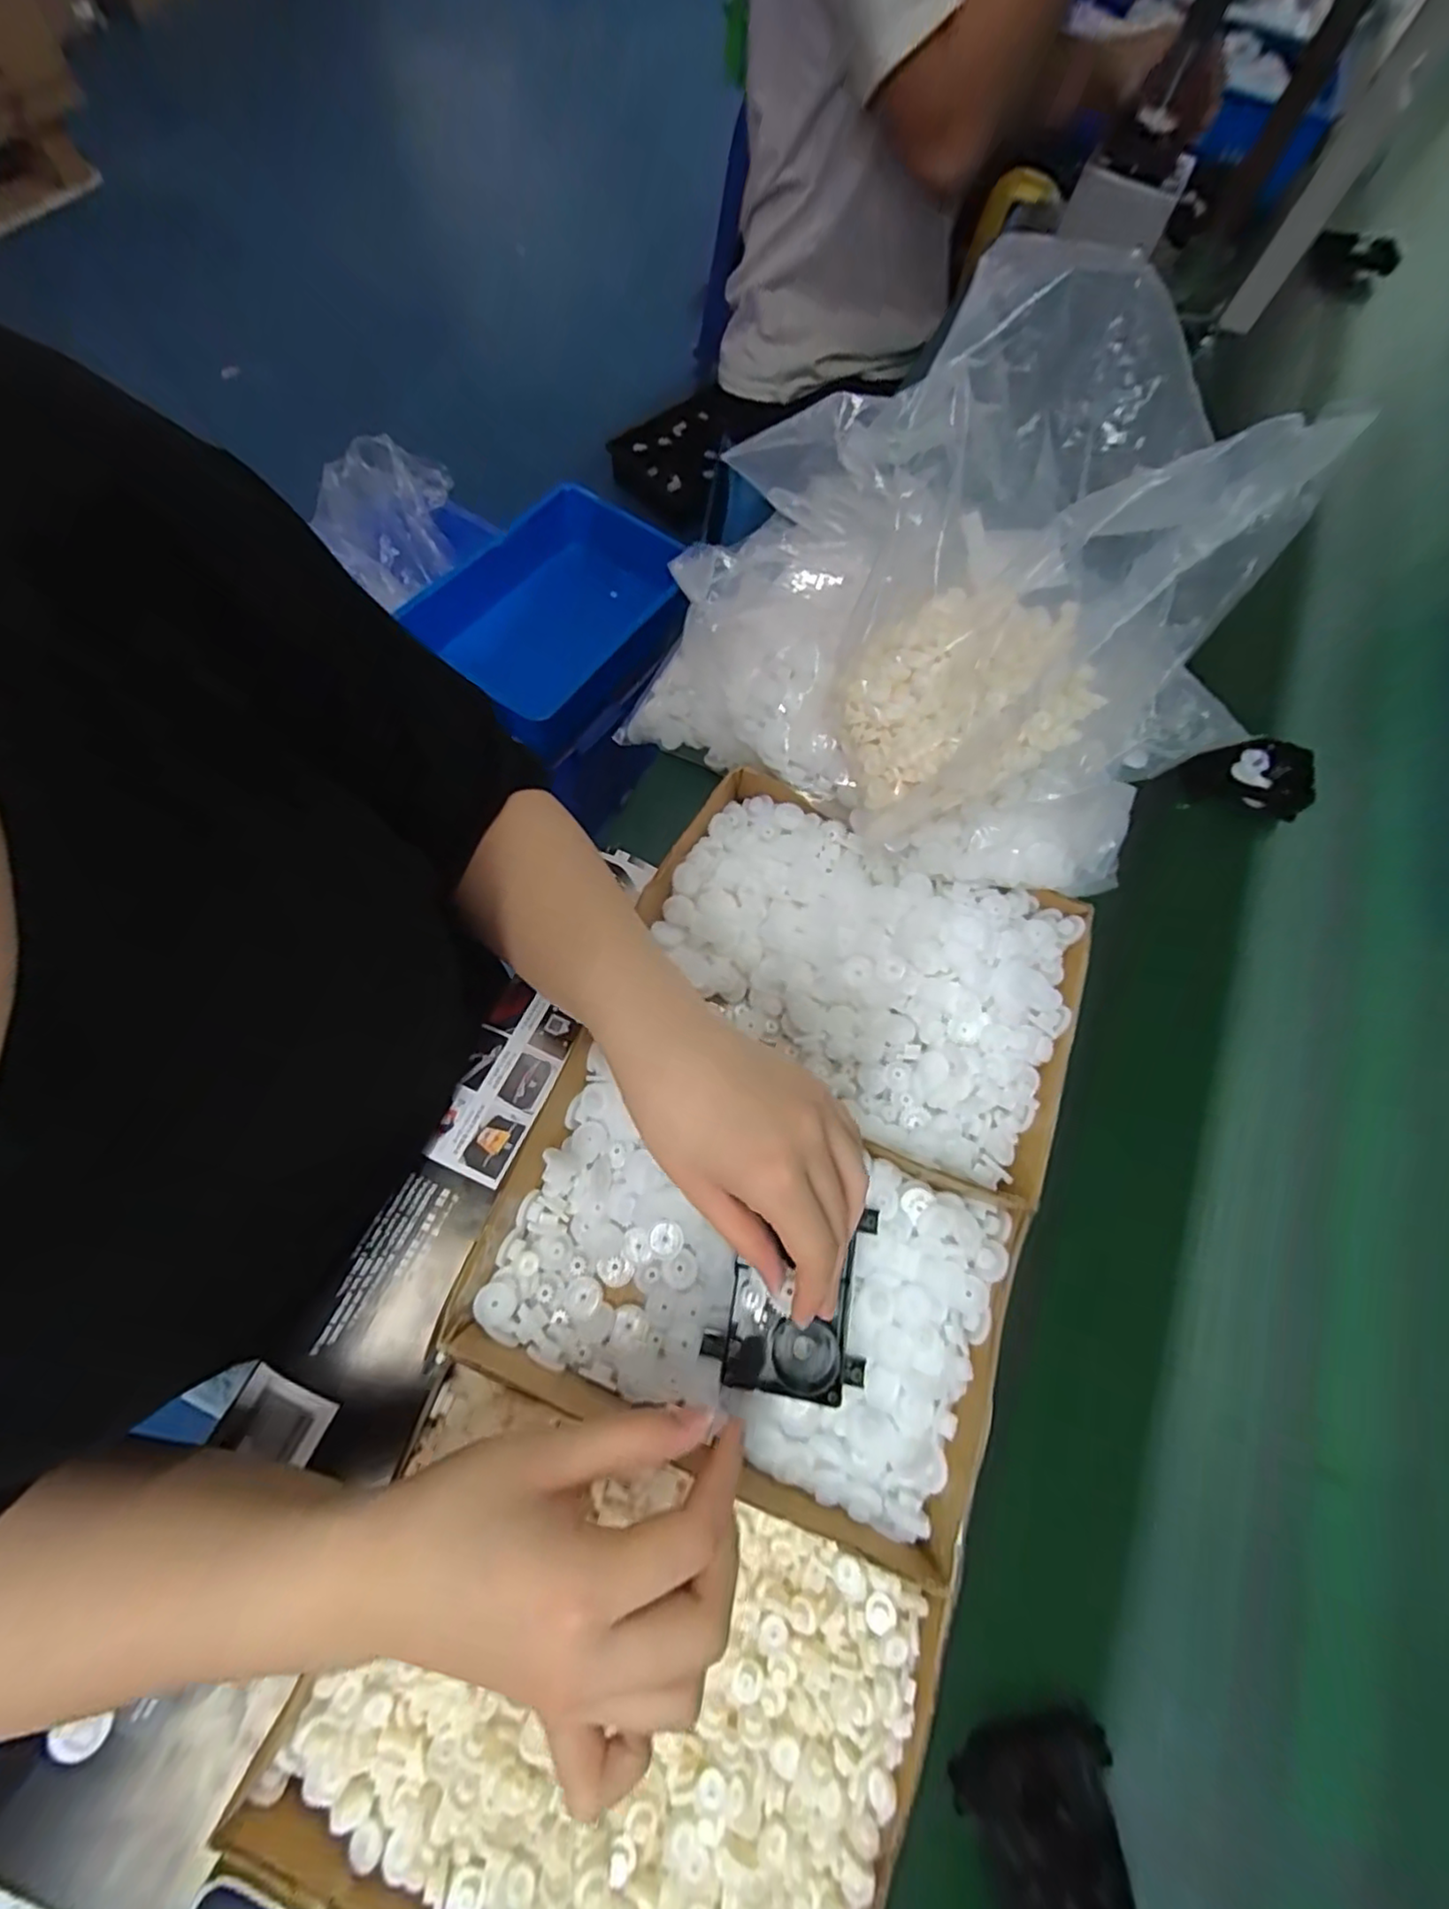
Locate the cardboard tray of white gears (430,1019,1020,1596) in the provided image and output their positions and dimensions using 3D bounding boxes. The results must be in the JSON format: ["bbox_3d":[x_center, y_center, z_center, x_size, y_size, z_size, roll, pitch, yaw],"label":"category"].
[{"bbox_3d":[0.011,0.171,0.343,0.265,0.042,0.172,22,68,1],"label":"cardboard tray of white gears"}]

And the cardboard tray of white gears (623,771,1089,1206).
[{"bbox_3d":[0.084,0.012,0.426,0.278,0.048,0.202,24,68,2],"label":"cardboard tray of white gears"}]

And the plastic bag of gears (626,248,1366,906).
[{"bbox_3d":[0.144,-0.217,0.403,0.350,0.198,0.251,39,74,13],"label":"plastic bag of gears"}]

